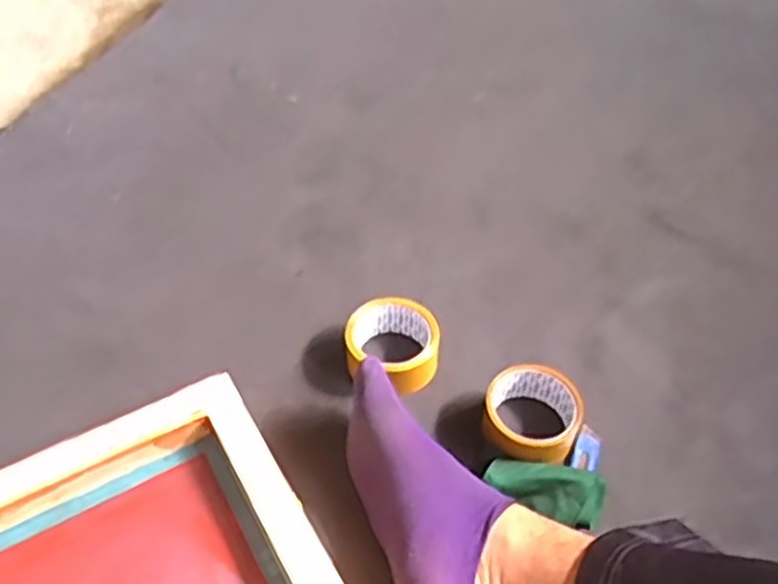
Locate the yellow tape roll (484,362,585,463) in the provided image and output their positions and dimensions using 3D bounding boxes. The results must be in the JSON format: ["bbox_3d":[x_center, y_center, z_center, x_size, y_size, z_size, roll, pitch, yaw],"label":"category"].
[{"bbox_3d":[0.134,0.117,0.707,0.091,0.046,0.086,1,48,-1],"label":"yellow tape roll"}]

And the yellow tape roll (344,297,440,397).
[{"bbox_3d":[0.003,0.056,0.767,0.096,0.054,0.088,1,51,0],"label":"yellow tape roll"}]

